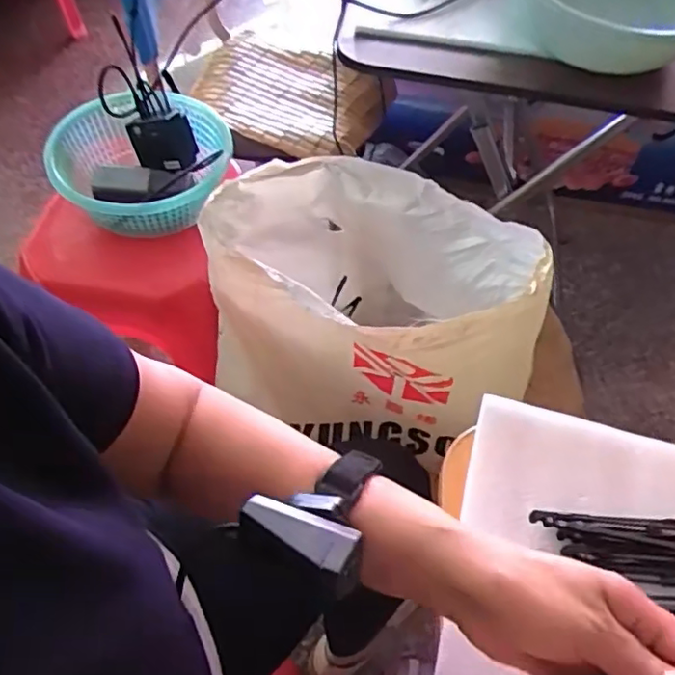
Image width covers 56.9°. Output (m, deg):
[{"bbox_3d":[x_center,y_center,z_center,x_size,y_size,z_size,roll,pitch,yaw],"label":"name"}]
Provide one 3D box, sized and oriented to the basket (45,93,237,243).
[{"bbox_3d":[-0.272,-0.250,0.880,0.219,0.114,0.237,1,55,-3],"label":"basket"}]

